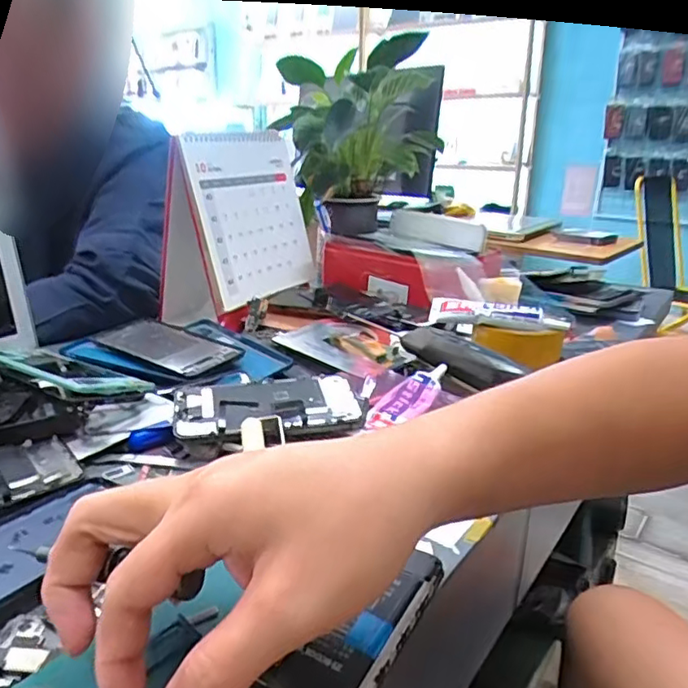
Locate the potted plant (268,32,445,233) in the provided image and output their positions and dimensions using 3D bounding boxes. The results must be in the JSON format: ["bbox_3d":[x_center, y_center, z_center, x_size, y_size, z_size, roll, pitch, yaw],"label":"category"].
[{"bbox_3d":[0.028,-0.323,0.939,0.229,0.255,0.245,1,19,1],"label":"potted plant"}]

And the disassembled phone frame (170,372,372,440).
[{"bbox_3d":[-0.060,0.045,0.472,0.145,0.015,0.074,-5,19,-15],"label":"disassembled phone frame"}]

